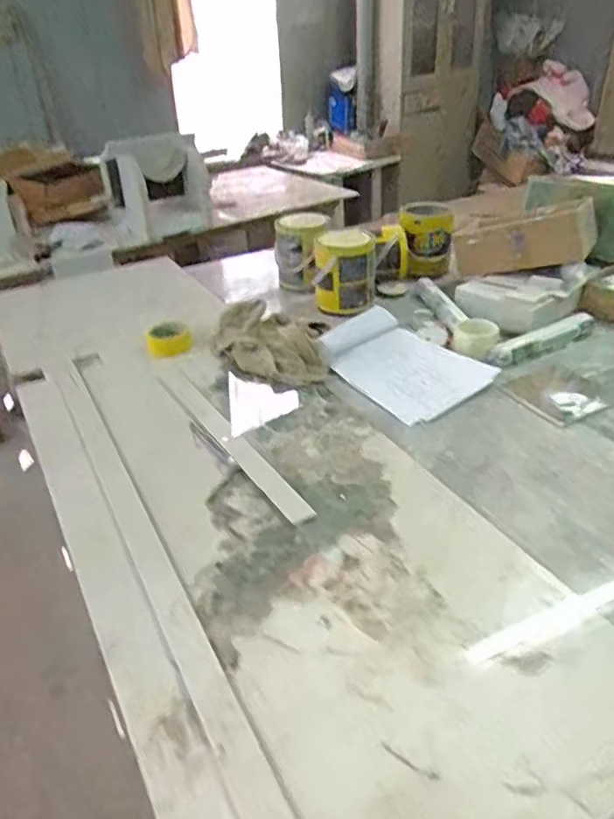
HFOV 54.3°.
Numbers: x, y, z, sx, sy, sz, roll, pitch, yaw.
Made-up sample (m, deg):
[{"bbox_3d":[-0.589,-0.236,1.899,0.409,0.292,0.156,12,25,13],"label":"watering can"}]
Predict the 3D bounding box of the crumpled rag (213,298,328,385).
[{"bbox_3d":[-0.081,-0.135,1.236,0.184,0.067,0.279,-13,37,-17],"label":"crumpled rag"}]

